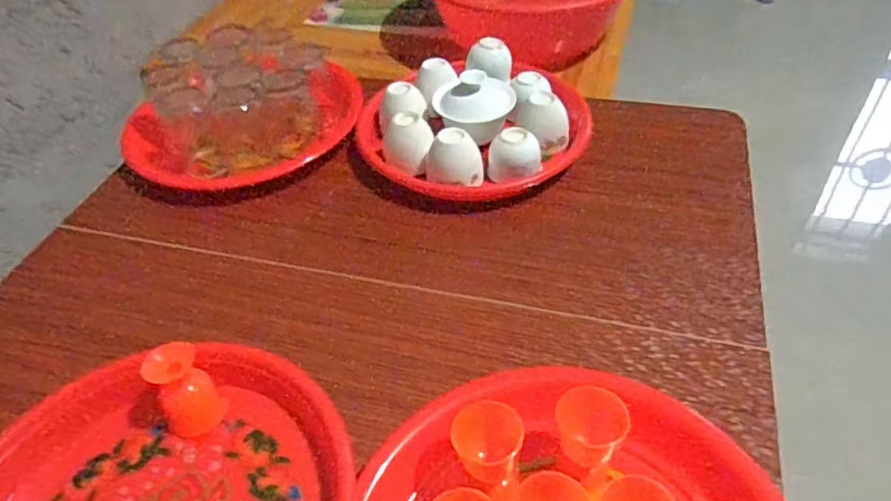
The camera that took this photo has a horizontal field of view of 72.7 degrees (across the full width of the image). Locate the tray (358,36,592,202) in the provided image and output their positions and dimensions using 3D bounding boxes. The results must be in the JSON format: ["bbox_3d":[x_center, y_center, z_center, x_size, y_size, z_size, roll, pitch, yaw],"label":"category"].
[{"bbox_3d":[0.027,-0.138,0.624,0.196,0.070,0.197,-34,52,-27],"label":"tray"}]

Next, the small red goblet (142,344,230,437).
[{"bbox_3d":[-0.178,0.097,0.415,0.037,0.060,0.033,-36,53,-28],"label":"small red goblet"}]

